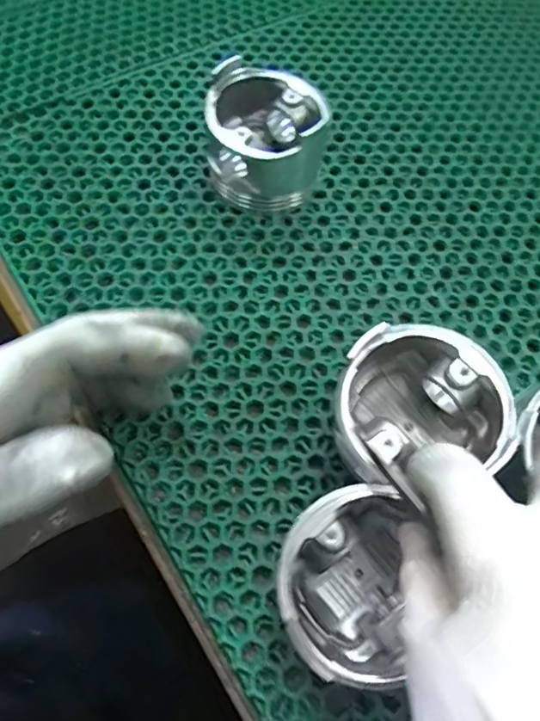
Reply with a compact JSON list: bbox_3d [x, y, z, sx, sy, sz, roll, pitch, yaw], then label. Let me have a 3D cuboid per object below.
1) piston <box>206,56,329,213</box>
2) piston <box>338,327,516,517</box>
[{"bbox_3d":[-0.002,-0.133,0.326,0.066,0.060,0.073,0,65,-2],"label":"piston"},{"bbox_3d":[0.062,0.025,0.236,0.068,0.056,0.072,1,65,-2],"label":"piston"}]

